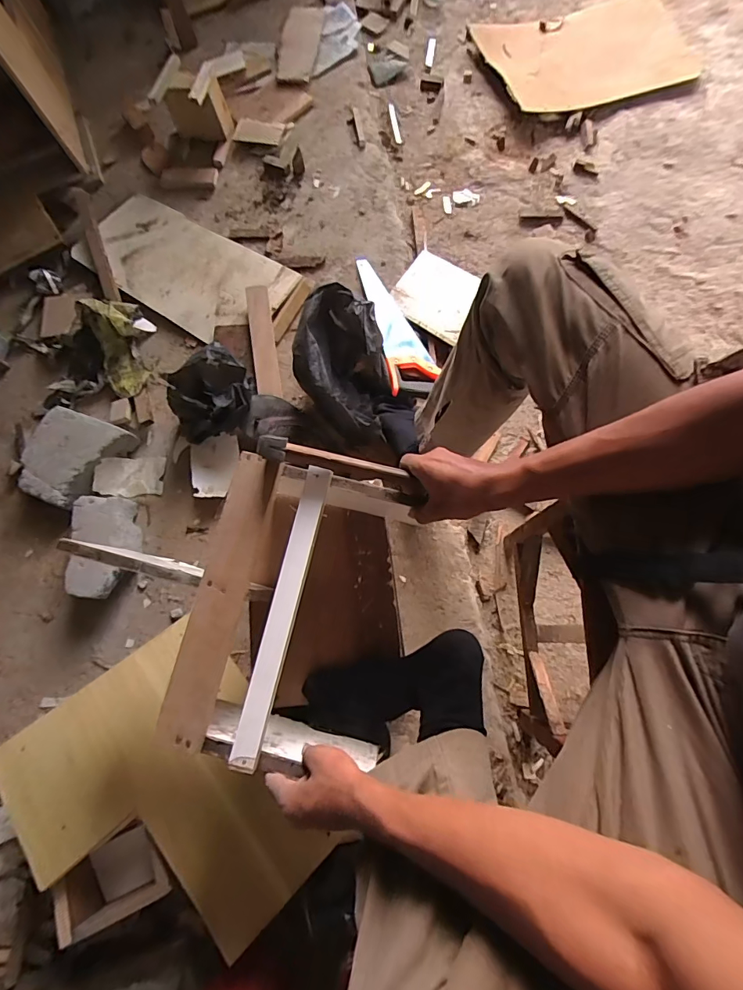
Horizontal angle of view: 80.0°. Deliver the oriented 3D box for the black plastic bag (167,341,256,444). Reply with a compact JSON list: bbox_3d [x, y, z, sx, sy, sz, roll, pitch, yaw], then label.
[{"bbox_3d":[-0.343,-0.211,0.940,0.175,0.124,0.159,-9,74,3],"label":"black plastic bag"}]

